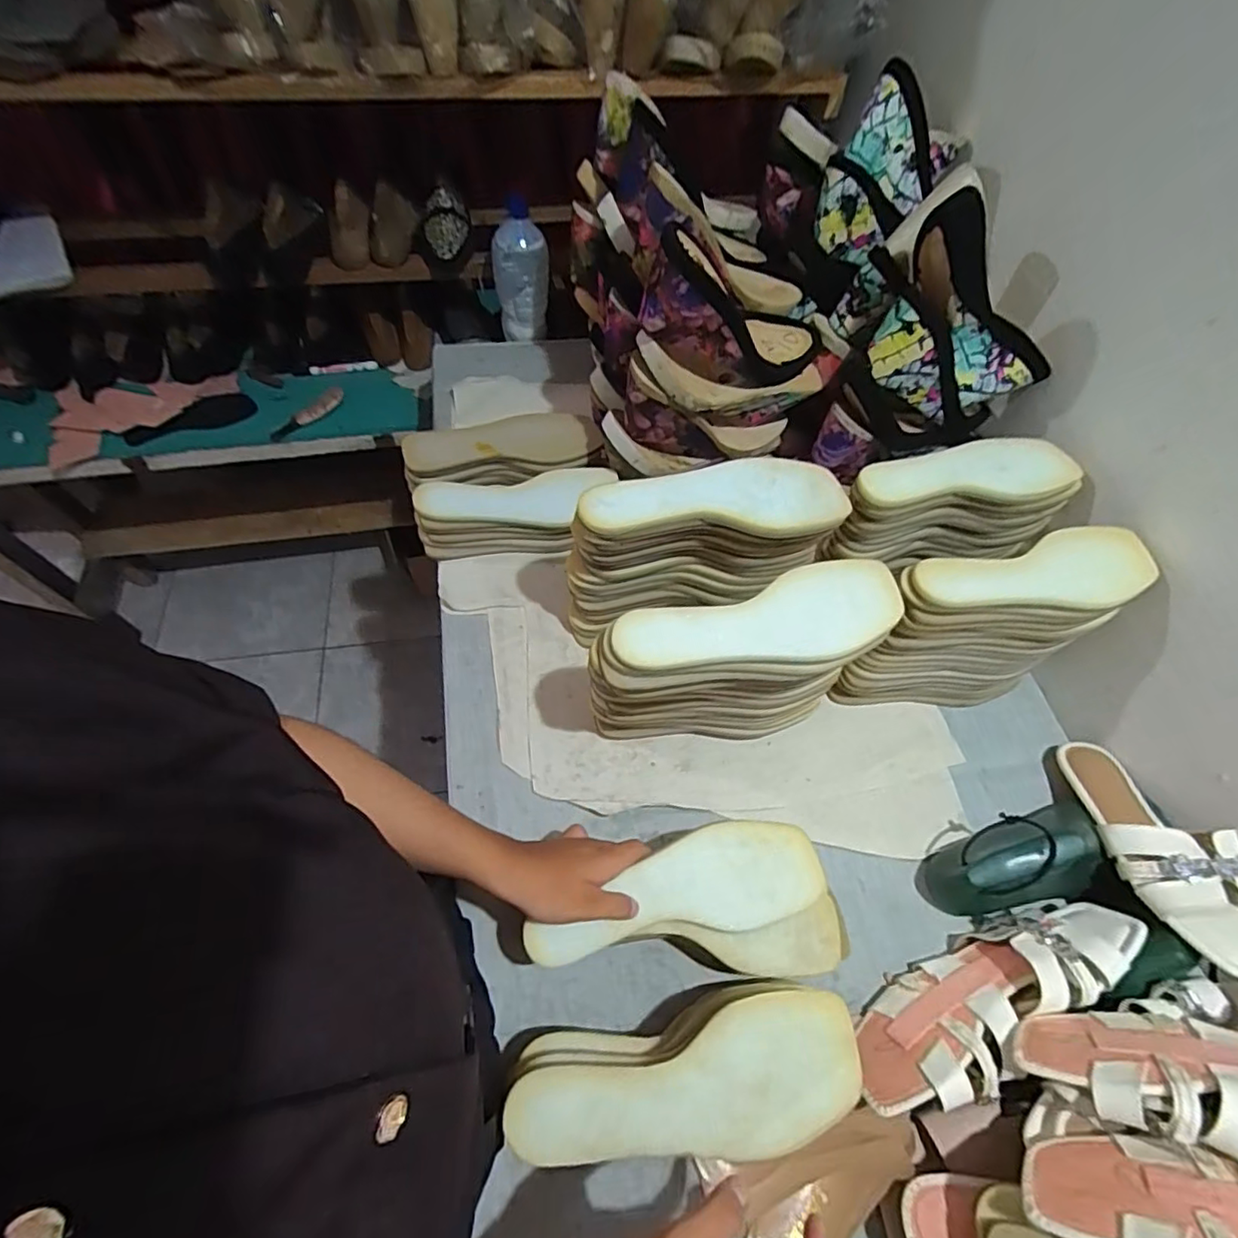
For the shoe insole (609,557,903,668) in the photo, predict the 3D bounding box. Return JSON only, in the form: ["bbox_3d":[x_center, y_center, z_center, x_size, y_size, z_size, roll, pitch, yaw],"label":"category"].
[{"bbox_3d":[0.112,-0.003,0.478,0.230,0.017,0.081,-8,62,-2],"label":"shoe insole"}]

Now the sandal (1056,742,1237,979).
[{"bbox_3d":[0.491,0.198,0.542,0.088,0.050,0.245,1,32,-4],"label":"sandal"}]

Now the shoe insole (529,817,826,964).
[{"bbox_3d":[0.048,0.216,0.478,0.241,0.008,0.079,-5,74,-9],"label":"shoe insole"}]

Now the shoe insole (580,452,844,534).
[{"bbox_3d":[0.088,-0.113,0.542,0.243,0.019,0.082,-5,60,-7],"label":"shoe insole"}]

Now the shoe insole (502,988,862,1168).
[{"bbox_3d":[0.049,0.326,0.403,0.238,0.013,0.081,-12,53,-9],"label":"shoe insole"}]

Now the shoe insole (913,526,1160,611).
[{"bbox_3d":[0.385,-0.038,0.542,0.226,0.015,0.081,-12,61,-11],"label":"shoe insole"}]

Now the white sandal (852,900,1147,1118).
[{"bbox_3d":[0.313,0.319,0.504,0.274,0.109,0.065,-27,102,-16],"label":"white sandal"}]

